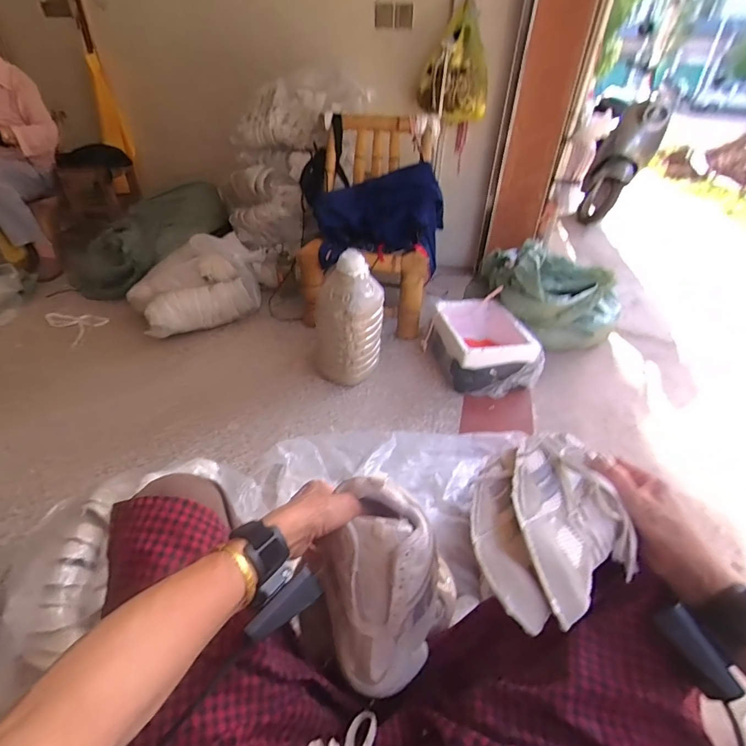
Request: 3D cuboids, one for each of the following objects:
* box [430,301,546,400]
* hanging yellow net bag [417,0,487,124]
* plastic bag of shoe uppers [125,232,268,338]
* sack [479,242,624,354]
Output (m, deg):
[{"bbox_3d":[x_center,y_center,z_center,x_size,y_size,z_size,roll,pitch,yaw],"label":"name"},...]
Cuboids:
[{"bbox_3d":[0.365,-0.103,1.373,0.298,0.175,0.362,-5,37,-10],"label":"box"},{"bbox_3d":[0.312,-1.171,1.543,0.154,0.336,0.242,-25,45,-32],"label":"hanging yellow net bag"},{"bbox_3d":[-0.651,-0.345,1.558,0.298,0.231,0.535,29,44,31],"label":"plastic bag of shoe uppers"},{"bbox_3d":[0.693,-0.303,1.544,0.502,0.308,0.381,3,37,1],"label":"sack"}]

